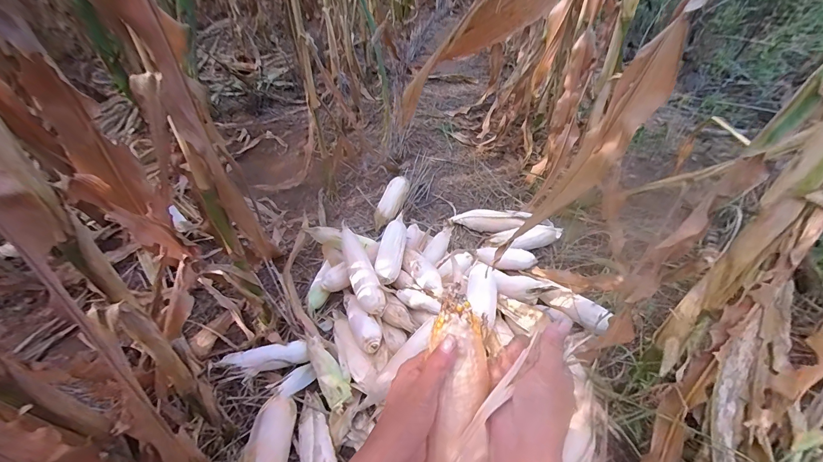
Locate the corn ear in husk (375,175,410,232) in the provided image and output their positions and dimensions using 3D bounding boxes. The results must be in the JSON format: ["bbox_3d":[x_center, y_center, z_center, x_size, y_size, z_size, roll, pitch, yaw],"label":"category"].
[{"bbox_3d":[-0.066,-0.096,1.176,0.078,0.061,0.227,7,41,13],"label":"corn ear in husk"}]

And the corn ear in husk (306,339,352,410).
[{"bbox_3d":[-0.182,0.298,0.748,0.053,0.032,0.159,-28,63,-25],"label":"corn ear in husk"}]

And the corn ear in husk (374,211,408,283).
[{"bbox_3d":[-0.050,0.039,0.939,0.066,0.051,0.236,4,41,9],"label":"corn ear in husk"}]

